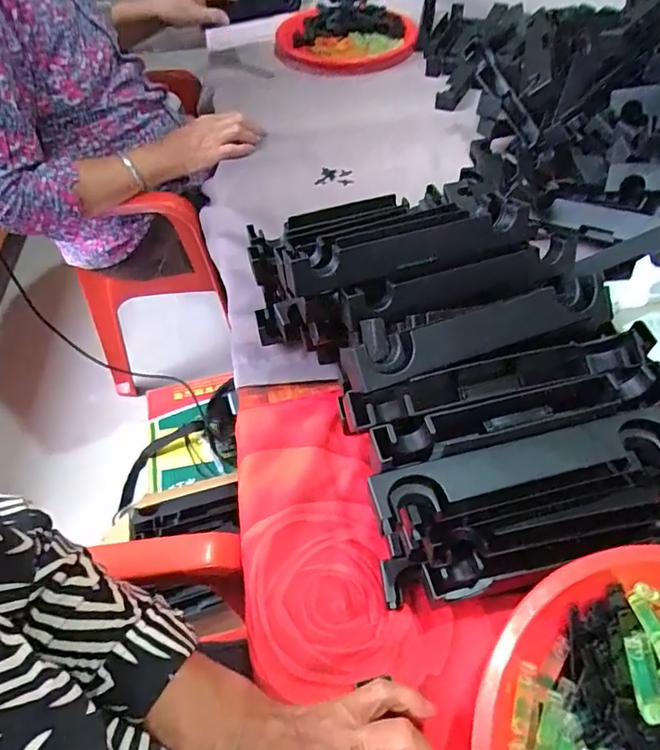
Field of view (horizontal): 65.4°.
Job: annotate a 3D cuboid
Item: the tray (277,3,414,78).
[{"bbox_3d":[0.029,-0.611,0.937,0.253,0.034,0.226,-4,54,0],"label":"tray"}]

